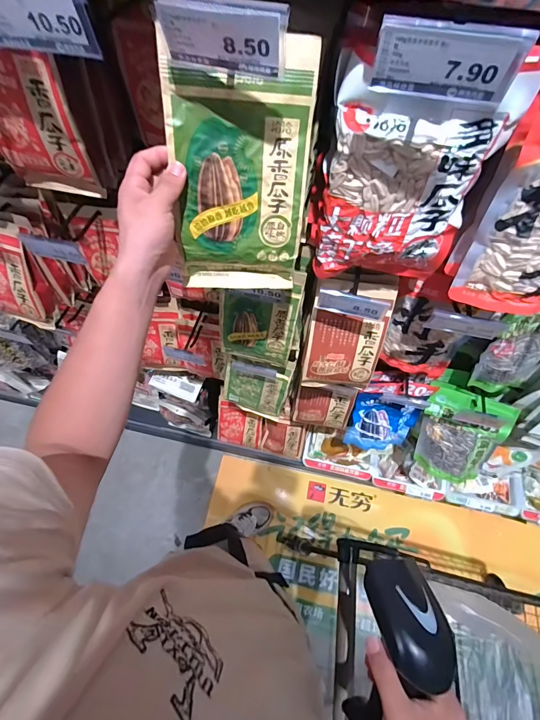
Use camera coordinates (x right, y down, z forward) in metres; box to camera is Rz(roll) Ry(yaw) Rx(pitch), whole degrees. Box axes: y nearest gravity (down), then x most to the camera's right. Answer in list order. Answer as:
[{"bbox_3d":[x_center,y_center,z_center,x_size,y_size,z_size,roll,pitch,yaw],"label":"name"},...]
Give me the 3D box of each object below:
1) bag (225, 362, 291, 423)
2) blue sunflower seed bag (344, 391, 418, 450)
[{"bbox_3d":[-0.036,0.081,0.940,0.163,0.195,0.045,17,48,8],"label":"bag"},{"bbox_3d":[0.292,0.154,0.901,0.169,0.211,0.040,1,39,-5],"label":"blue sunflower seed bag"}]

